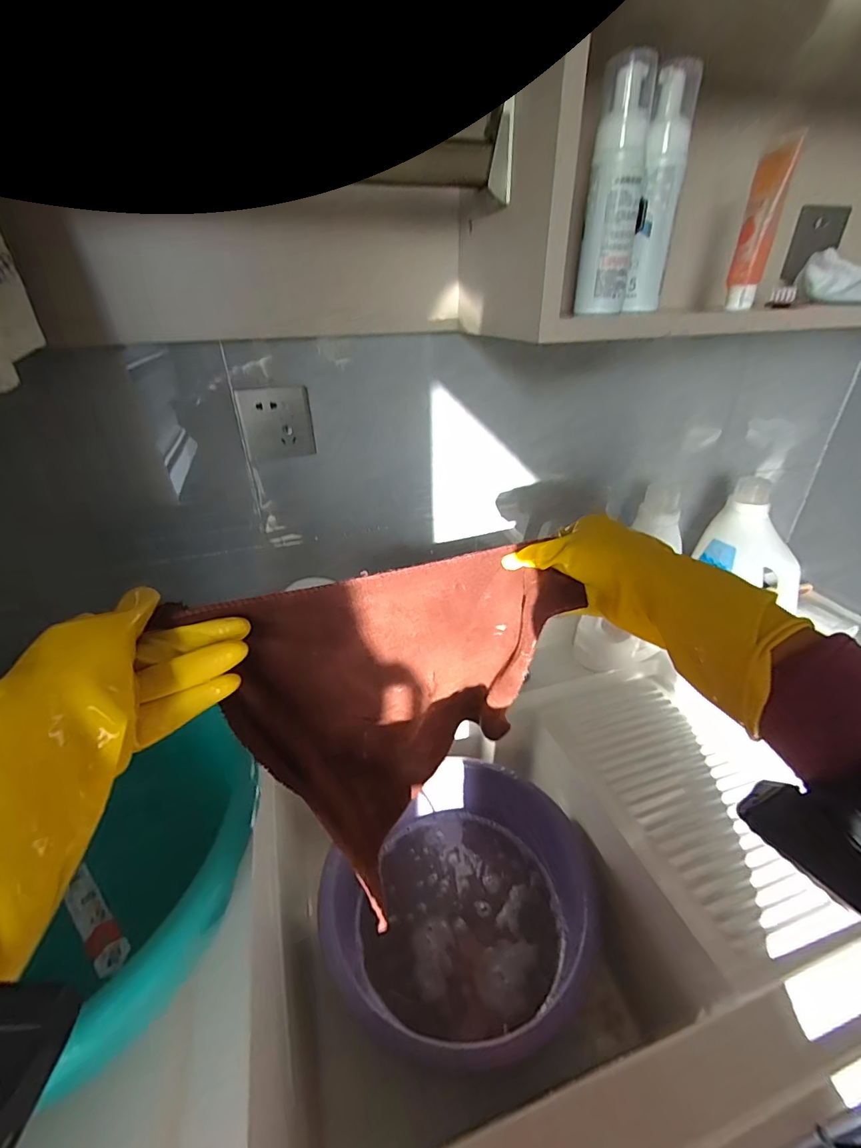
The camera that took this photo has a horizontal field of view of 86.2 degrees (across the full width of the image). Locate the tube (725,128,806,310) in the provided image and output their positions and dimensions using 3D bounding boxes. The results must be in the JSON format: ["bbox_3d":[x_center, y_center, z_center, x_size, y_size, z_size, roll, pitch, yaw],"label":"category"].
[{"bbox_3d":[0.353,-0.373,0.494,0.032,0.148,0.041,13,34,23],"label":"tube"}]

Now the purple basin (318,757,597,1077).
[{"bbox_3d":[0.040,0.427,0.624,0.341,0.121,0.333,-1,31,1],"label":"purple basin"}]

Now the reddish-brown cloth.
[{"bbox_3d":[-0.010,0.130,0.418,0.269,0.295,0.126,-23,37,-32],"label":"reddish-brown cloth"}]

